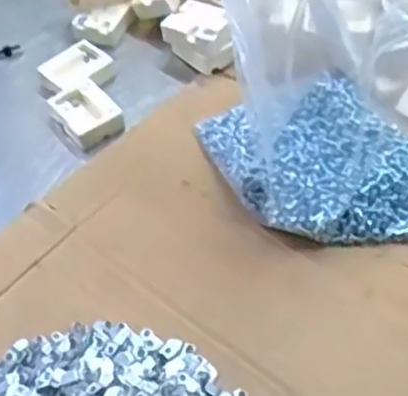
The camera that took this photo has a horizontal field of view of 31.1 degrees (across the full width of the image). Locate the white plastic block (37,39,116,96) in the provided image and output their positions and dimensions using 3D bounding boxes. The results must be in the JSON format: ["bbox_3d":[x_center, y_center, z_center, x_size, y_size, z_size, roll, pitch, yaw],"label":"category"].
[{"bbox_3d":[-0.070,-0.073,0.419,0.029,0.012,0.040,33,61,28],"label":"white plastic block"}]

